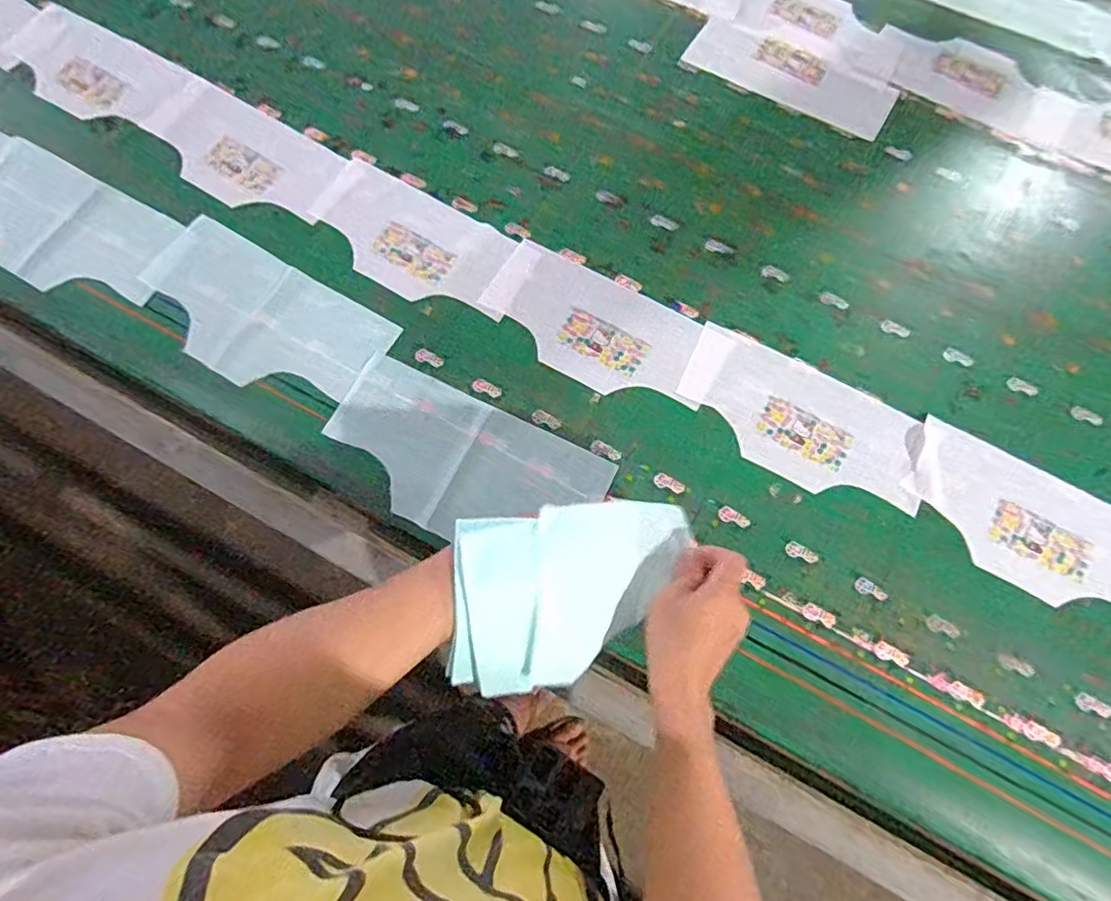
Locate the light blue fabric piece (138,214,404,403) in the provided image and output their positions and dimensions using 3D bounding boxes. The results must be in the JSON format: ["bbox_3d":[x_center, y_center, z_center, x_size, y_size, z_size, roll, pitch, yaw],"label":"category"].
[{"bbox_3d":[-0.350,-0.156,0.710,0.300,0.011,0.154,31,73,7],"label":"light blue fabric piece"}]

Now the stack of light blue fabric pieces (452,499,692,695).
[{"bbox_3d":[0.018,0.120,0.503,0.202,0.015,0.146,-1,90,-17],"label":"stack of light blue fabric pieces"}]

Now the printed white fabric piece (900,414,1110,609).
[{"bbox_3d":[0.514,0.085,0.643,0.278,0.010,0.135,29,74,9],"label":"printed white fabric piece"}]

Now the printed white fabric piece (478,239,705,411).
[{"bbox_3d":[0.043,-0.147,0.708,0.258,0.008,0.134,29,77,9],"label":"printed white fabric piece"}]

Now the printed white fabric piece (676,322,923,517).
[{"bbox_3d":[0.274,-0.031,0.677,0.276,0.011,0.131,29,76,7],"label":"printed white fabric piece"}]

